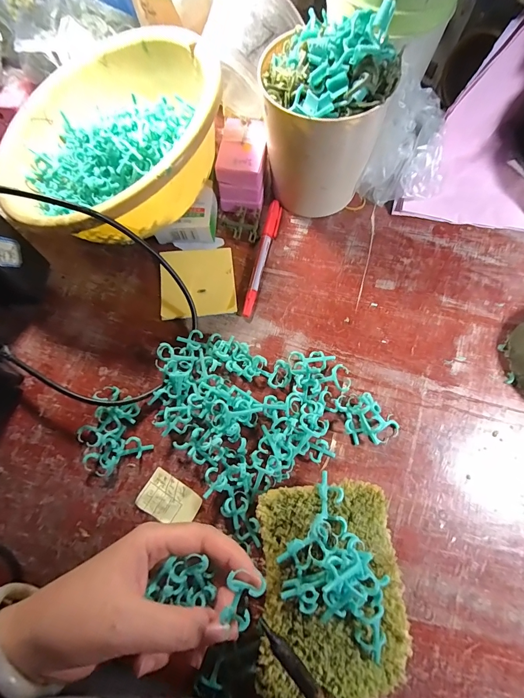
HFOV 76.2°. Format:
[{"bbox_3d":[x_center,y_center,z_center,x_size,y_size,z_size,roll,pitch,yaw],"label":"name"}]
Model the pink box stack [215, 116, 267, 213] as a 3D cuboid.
[{"bbox_3d":[-0.020,-0.192,0.357,0.047,0.055,0.072,2,71,2],"label":"pink box stack"}]

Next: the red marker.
[{"bbox_3d":[0.000,-0.096,0.348,0.014,0.011,0.137,14,72,6],"label":"red marker"}]

